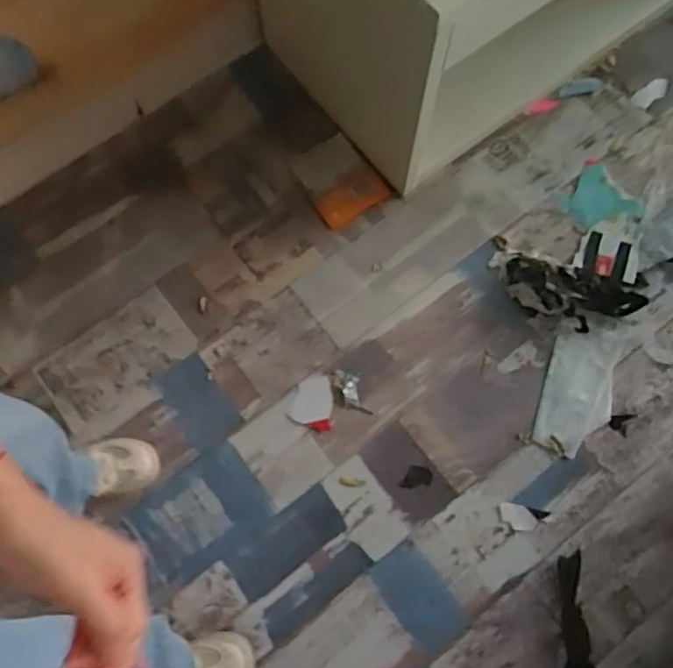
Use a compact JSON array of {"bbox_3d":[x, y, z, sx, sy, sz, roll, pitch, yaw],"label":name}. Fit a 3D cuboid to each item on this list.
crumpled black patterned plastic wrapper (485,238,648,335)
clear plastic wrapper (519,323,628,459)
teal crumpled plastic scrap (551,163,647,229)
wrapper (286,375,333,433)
[{"bbox_3d":[0.421,-0.087,1.144,0.278,0.072,0.123,21,74,7],"label":"crumpled black patterned plastic wrapper"},{"bbox_3d":[0.441,0.096,1.118,0.122,0.040,0.253,21,74,7],"label":"clear plastic wrapper"},{"bbox_3d":[0.525,-0.261,1.226,0.118,0.027,0.146,-44,77,-12],"label":"teal crumpled plastic scrap"},{"bbox_3d":[-0.041,0.130,1.168,0.087,0.007,0.099,23,74,8],"label":"wrapper"}]

